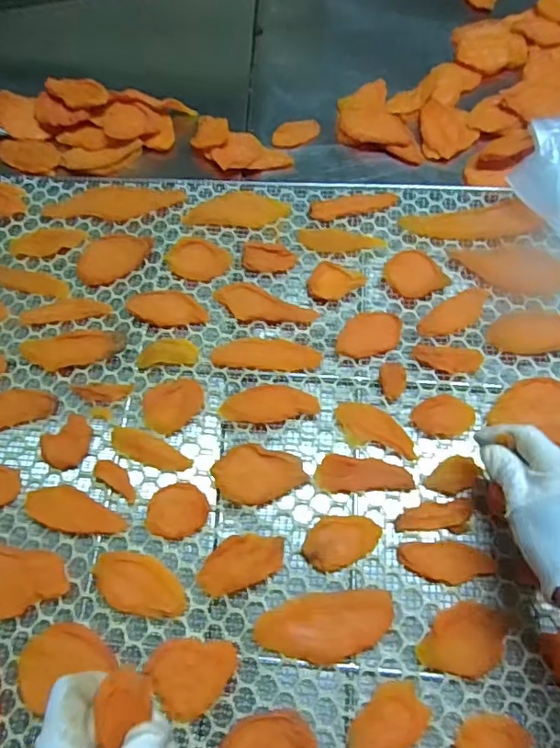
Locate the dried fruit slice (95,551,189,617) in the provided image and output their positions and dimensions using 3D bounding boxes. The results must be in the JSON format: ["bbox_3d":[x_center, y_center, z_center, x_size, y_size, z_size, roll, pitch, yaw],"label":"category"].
[{"bbox_3d":[-0.125,0.187,0.476,0.089,0.010,0.045,15,68,9],"label":"dried fruit slice"}]

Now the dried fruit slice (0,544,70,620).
[{"bbox_3d":[-0.242,0.187,0.482,0.101,0.008,0.062,12,67,8],"label":"dried fruit slice"}]

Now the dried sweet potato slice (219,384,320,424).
[{"bbox_3d":[-0.011,0.030,0.538,0.094,0.015,0.037,-8,66,-1],"label":"dried sweet potato slice"}]

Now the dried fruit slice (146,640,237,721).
[{"bbox_3d":[-0.070,0.245,0.444,0.068,0.014,0.058,-32,68,-11],"label":"dried fruit slice"}]

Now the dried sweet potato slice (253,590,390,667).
[{"bbox_3d":[0.038,0.212,0.451,0.114,0.010,0.051,-4,66,1],"label":"dried sweet potato slice"}]

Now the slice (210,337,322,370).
[{"bbox_3d":[-0.014,-0.024,0.564,0.111,0.008,0.040,2,66,4],"label":"slice"}]

